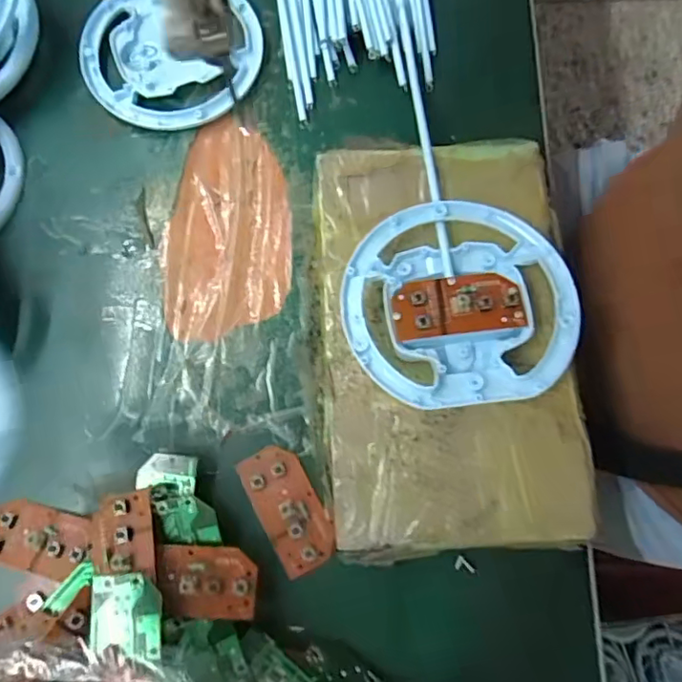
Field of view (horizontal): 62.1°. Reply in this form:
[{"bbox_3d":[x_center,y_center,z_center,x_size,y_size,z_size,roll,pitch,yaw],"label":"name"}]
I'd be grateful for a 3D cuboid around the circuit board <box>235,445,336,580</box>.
[{"bbox_3d":[-0.026,0.080,0.276,0.029,0.011,0.060,-28,78,-8],"label":"circuit board"}]

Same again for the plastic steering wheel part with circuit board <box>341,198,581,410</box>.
[{"bbox_3d":[0.054,-0.018,0.268,0.104,0.029,0.098,0,75,-1],"label":"plastic steering wheel part with circuit board"}]

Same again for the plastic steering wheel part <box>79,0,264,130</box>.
[{"bbox_3d":[-0.103,-0.171,0.340,0.104,0.009,0.094,6,75,0],"label":"plastic steering wheel part"}]

